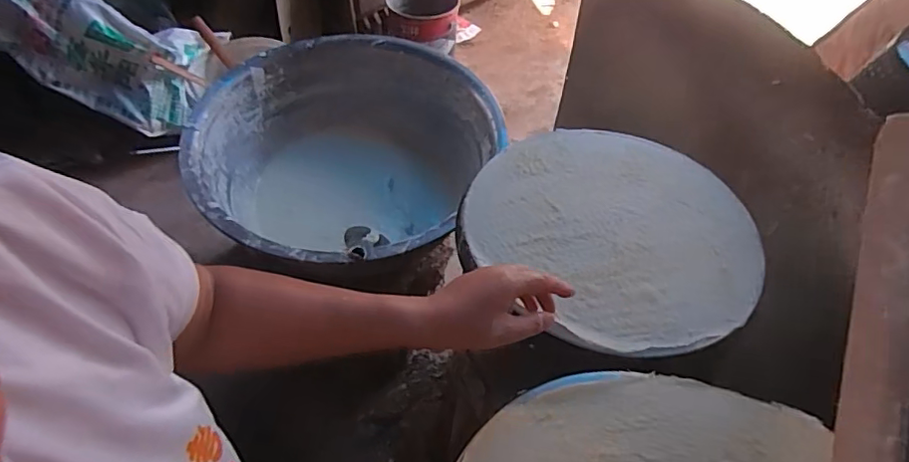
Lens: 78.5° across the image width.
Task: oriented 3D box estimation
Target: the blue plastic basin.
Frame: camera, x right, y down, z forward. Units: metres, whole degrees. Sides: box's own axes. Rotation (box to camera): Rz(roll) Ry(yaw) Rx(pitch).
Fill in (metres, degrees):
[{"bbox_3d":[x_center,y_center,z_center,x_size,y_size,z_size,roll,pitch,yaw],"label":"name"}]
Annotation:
[{"bbox_3d":[-0.193,-0.123,1.084,0.505,0.261,0.506,0,50,0],"label":"blue plastic basin"}]

